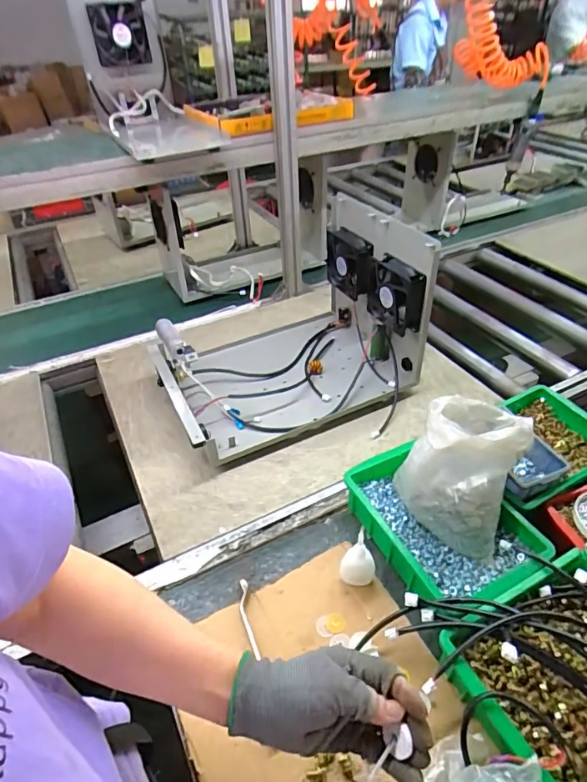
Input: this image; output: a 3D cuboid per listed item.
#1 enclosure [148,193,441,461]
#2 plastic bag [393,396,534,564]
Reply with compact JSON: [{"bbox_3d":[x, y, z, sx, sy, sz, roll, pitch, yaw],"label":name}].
[{"bbox_3d":[-0.020,-0.131,0.919,0.494,0.270,0.326,-20,42,-17],"label":"enclosure"},{"bbox_3d":[0.217,0.090,0.632,0.155,0.170,0.148,19,45,24],"label":"plastic bag"}]

